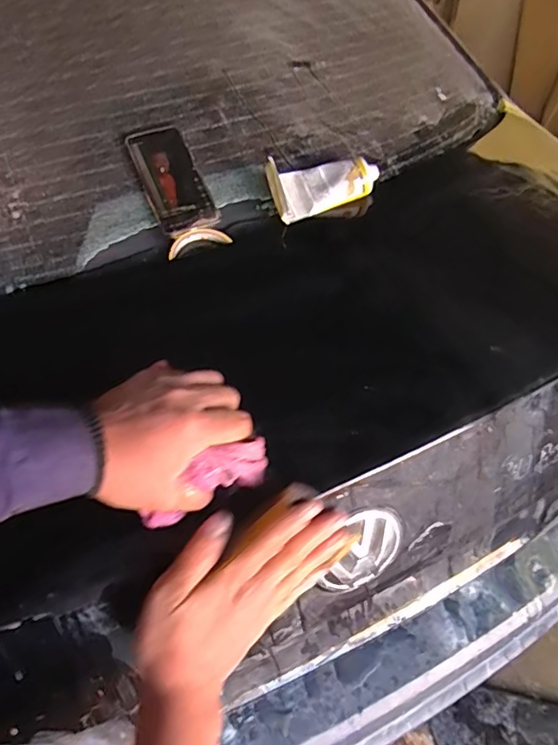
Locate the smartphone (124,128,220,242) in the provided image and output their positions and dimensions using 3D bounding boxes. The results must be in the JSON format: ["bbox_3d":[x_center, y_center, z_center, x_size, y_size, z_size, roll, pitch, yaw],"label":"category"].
[{"bbox_3d":[-0.140,-0.254,0.671,0.077,0.014,0.171,-21,78,-19],"label":"smartphone"}]

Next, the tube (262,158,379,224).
[{"bbox_3d":[0.062,-0.253,0.686,0.157,0.078,0.051,-18,15,-14],"label":"tube"}]

